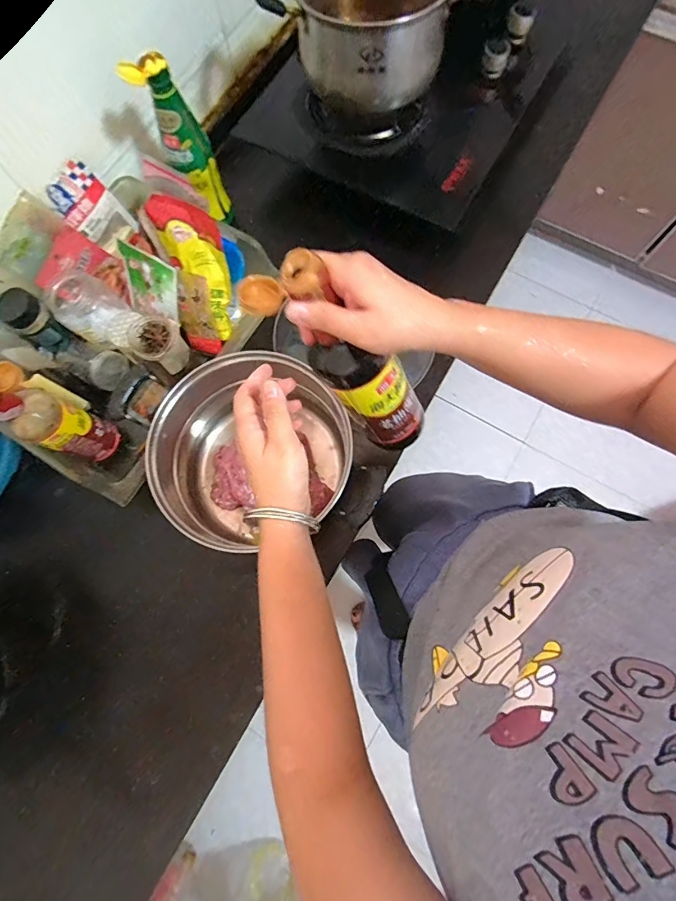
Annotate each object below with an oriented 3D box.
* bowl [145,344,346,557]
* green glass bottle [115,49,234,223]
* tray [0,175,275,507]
[{"bbox_3d":[-0.118,0.007,0.578,0.231,0.142,0.227,-24,76,-5],"label":"bowl"},{"bbox_3d":[-0.224,-0.440,0.622,0.077,0.223,0.053,-22,76,-4],"label":"green glass bottle"},{"bbox_3d":[-0.321,-0.190,0.587,0.275,0.231,0.436,24,77,7],"label":"tray"}]

